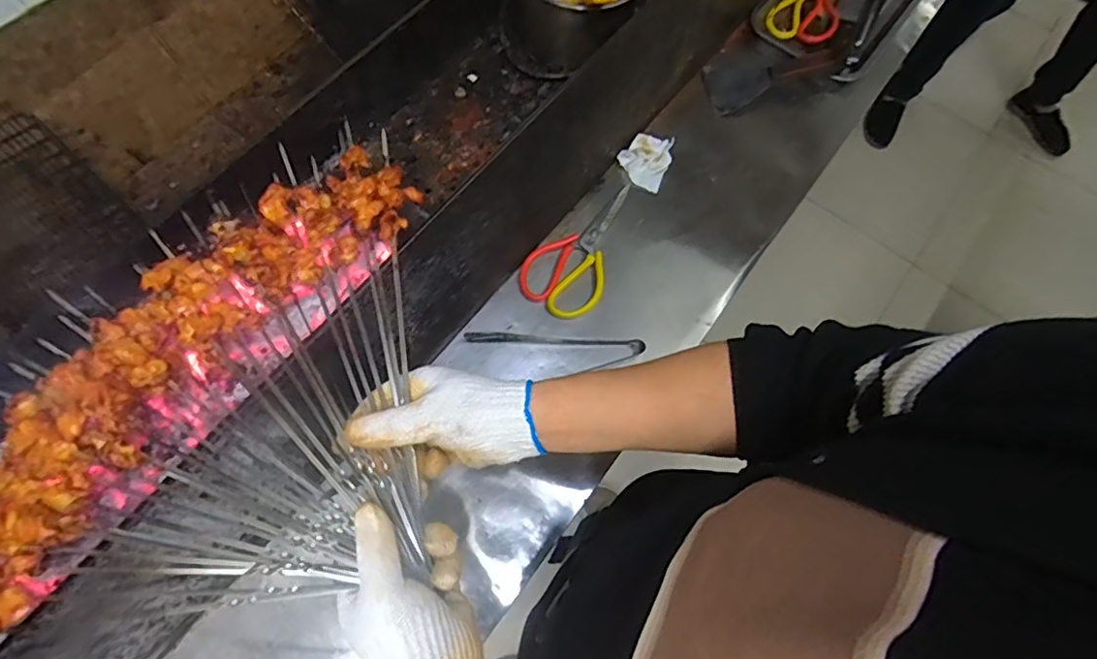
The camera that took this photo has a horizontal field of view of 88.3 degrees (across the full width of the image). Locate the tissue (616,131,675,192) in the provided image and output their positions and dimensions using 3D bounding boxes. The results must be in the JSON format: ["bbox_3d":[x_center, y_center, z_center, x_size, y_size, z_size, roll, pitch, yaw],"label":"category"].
[{"bbox_3d":[0.141,-0.248,0.826,0.071,0.028,0.087,25,71,7],"label":"tissue"}]

